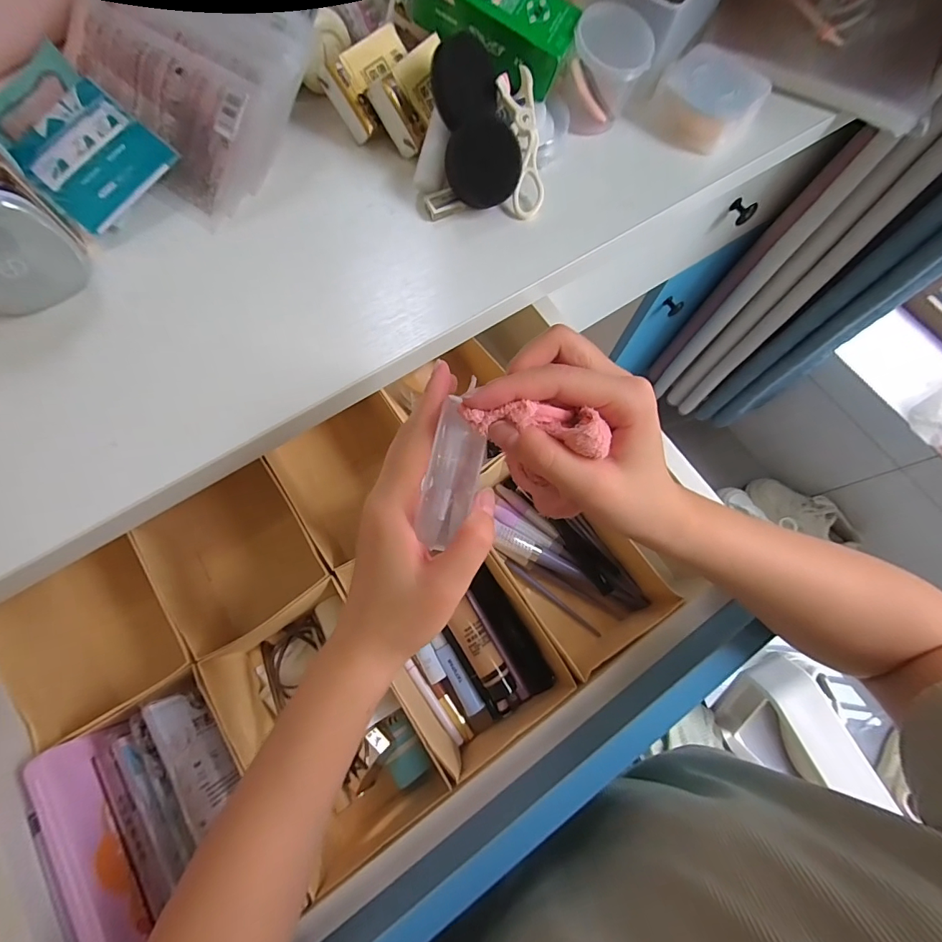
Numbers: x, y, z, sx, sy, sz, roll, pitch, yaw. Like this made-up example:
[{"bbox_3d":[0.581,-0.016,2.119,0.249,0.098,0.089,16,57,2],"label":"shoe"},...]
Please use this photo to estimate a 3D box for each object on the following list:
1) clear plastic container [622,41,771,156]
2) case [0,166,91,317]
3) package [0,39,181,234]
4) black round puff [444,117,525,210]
[{"bbox_3d":[0.211,-0.332,0.398,0.088,0.036,0.080,36,75,9],"label":"clear plastic container"},{"bbox_3d":[-0.310,-0.149,0.289,0.075,0.060,0.048,-40,77,-13],"label":"case"},{"bbox_3d":[-0.324,-0.270,0.355,0.183,0.027,0.087,42,76,11],"label":"package"},{"bbox_3d":[0.011,-0.238,0.345,0.057,0.047,0.047,9,72,1],"label":"black round puff"}]

